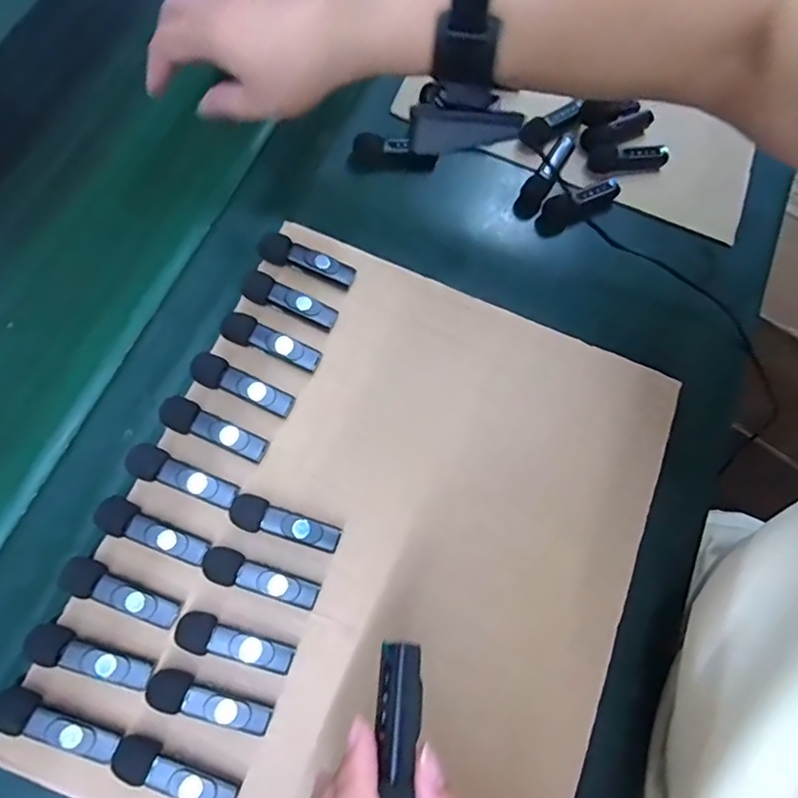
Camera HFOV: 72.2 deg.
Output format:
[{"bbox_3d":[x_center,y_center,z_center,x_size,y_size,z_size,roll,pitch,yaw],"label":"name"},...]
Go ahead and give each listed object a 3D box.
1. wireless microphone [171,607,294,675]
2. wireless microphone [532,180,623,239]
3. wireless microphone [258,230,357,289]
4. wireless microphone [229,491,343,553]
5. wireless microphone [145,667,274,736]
[{"bbox_3d":[-0.088,0.132,0.298,0.062,0.021,0.019,14,71,2],"label":"wireless microphone"},{"bbox_3d":[0.141,-0.151,0.425,0.068,0.027,0.021,-24,74,-11],"label":"wireless microphone"},{"bbox_3d":[-0.061,-0.091,0.365,0.064,0.019,0.018,22,71,5],"label":"wireless microphone"},{"bbox_3d":[-0.066,0.073,0.316,0.063,0.019,0.020,21,71,5],"label":"wireless microphone"},{"bbox_3d":[-0.099,0.160,0.288,0.064,0.022,0.018,20,71,4],"label":"wireless microphone"}]

